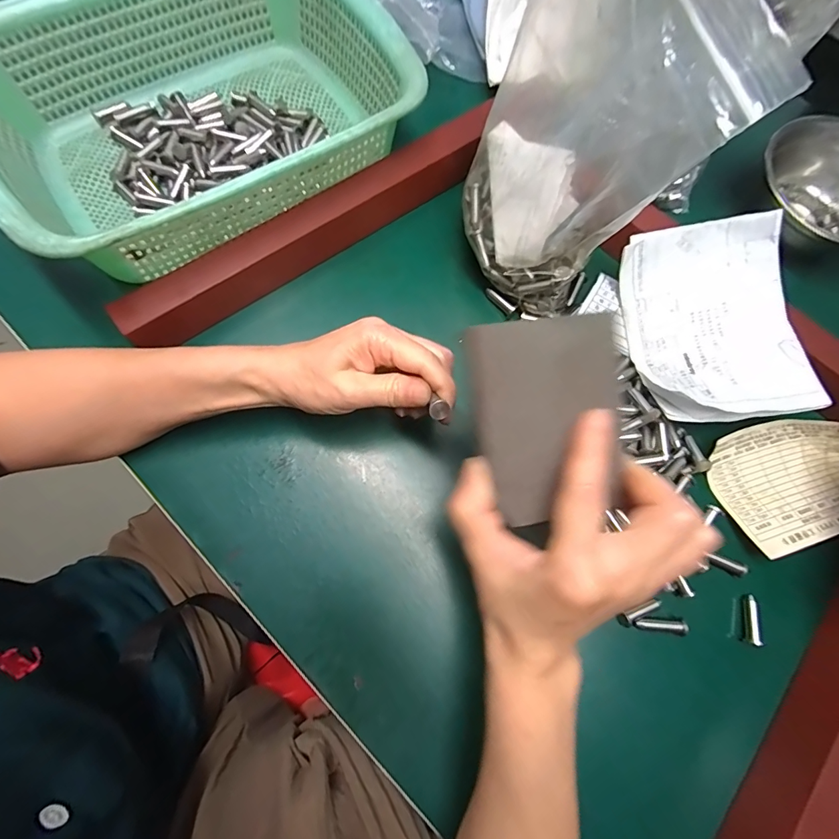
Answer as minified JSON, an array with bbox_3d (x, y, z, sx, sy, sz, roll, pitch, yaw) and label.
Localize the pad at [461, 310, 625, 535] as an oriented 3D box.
[{"bbox_3d":[0.061,0.001,0.195,0.066,0.008,0.093,-9,97,6],"label":"pad"}]

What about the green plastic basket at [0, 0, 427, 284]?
[{"bbox_3d":[-0.162,-0.237,0.307,0.286,0.080,0.219,-35,80,-10],"label":"green plastic basket"}]

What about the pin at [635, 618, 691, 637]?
[{"bbox_3d":[0.156,0.134,0.268,0.032,0.006,0.009,5,75,-1],"label":"pin"}]

